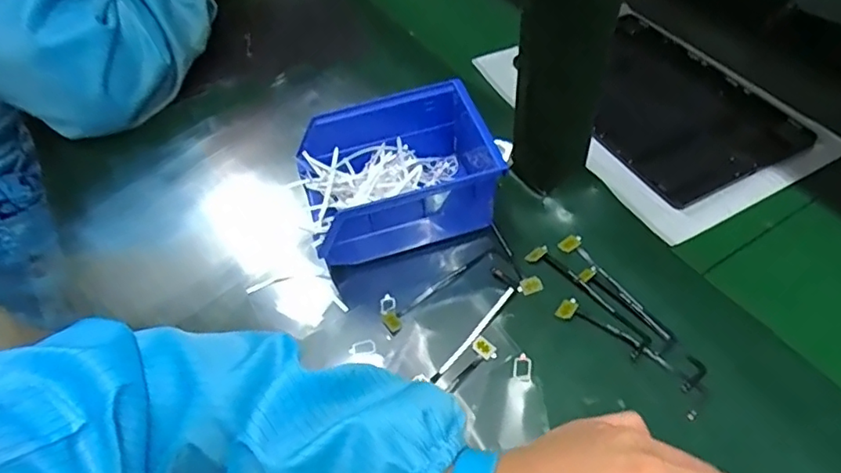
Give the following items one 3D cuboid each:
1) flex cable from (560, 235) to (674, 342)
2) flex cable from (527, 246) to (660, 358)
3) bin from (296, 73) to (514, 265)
[{"bbox_3d":[0.136,0.037,0.399,0.020,0.004,0.107,-25,54,-15],"label":"flex cable"},{"bbox_3d":[0.114,0.042,0.397,0.020,0.004,0.103,-33,56,-21],"label":"flex cable"},{"bbox_3d":[-0.015,-0.046,0.435,0.138,0.070,0.101,-16,52,-8],"label":"bin"}]

